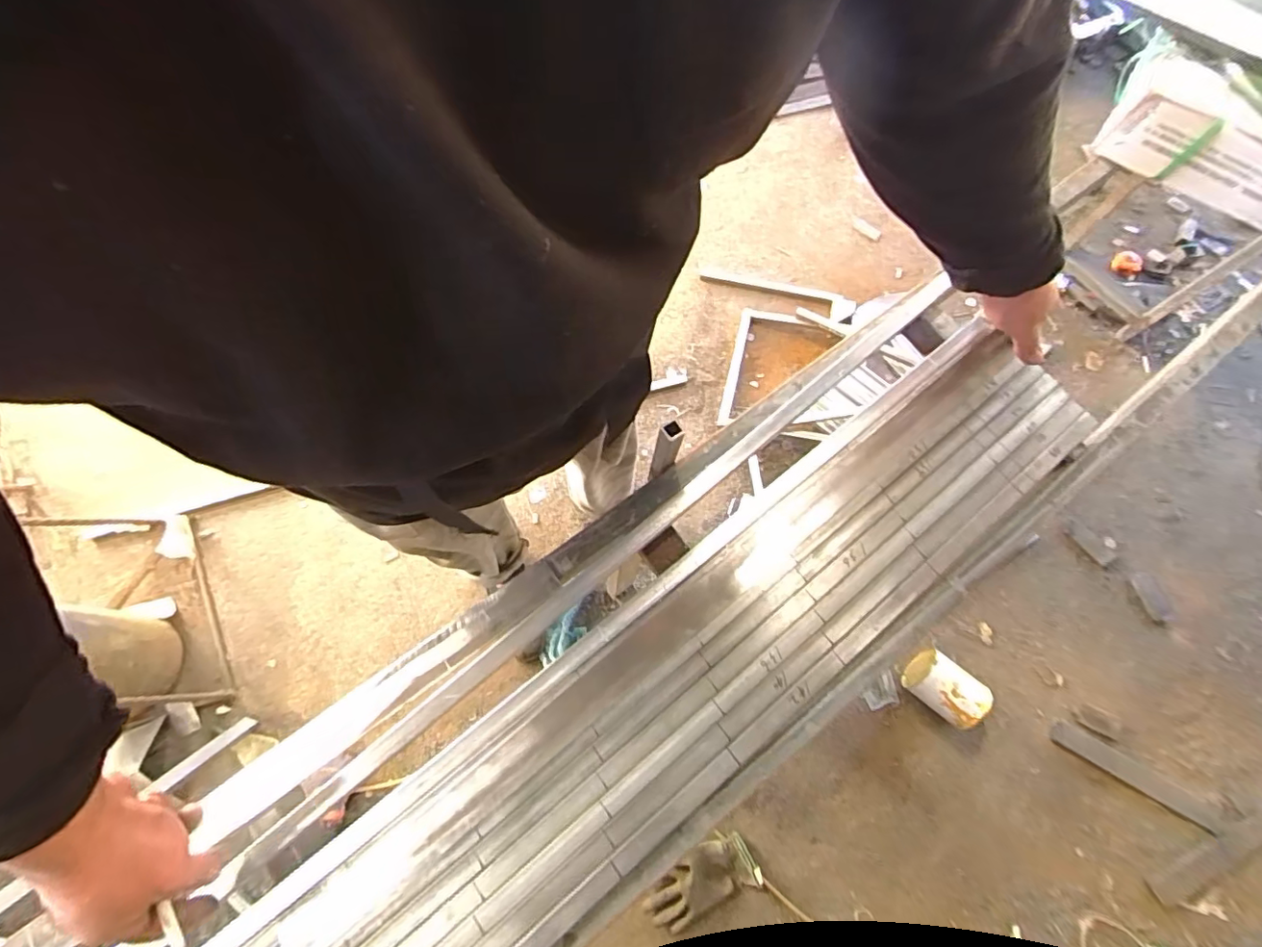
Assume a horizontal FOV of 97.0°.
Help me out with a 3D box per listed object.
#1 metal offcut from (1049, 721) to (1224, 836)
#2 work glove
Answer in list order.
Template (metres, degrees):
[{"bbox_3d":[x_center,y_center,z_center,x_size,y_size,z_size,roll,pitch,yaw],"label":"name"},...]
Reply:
[{"bbox_3d":[1.094,0.653,1.199,0.399,0.012,0.047,29,74,9],"label":"metal offcut"},{"bbox_3d":[0.136,0.807,1.107,0.223,0.027,0.111,-22,73,-9],"label":"work glove"}]

